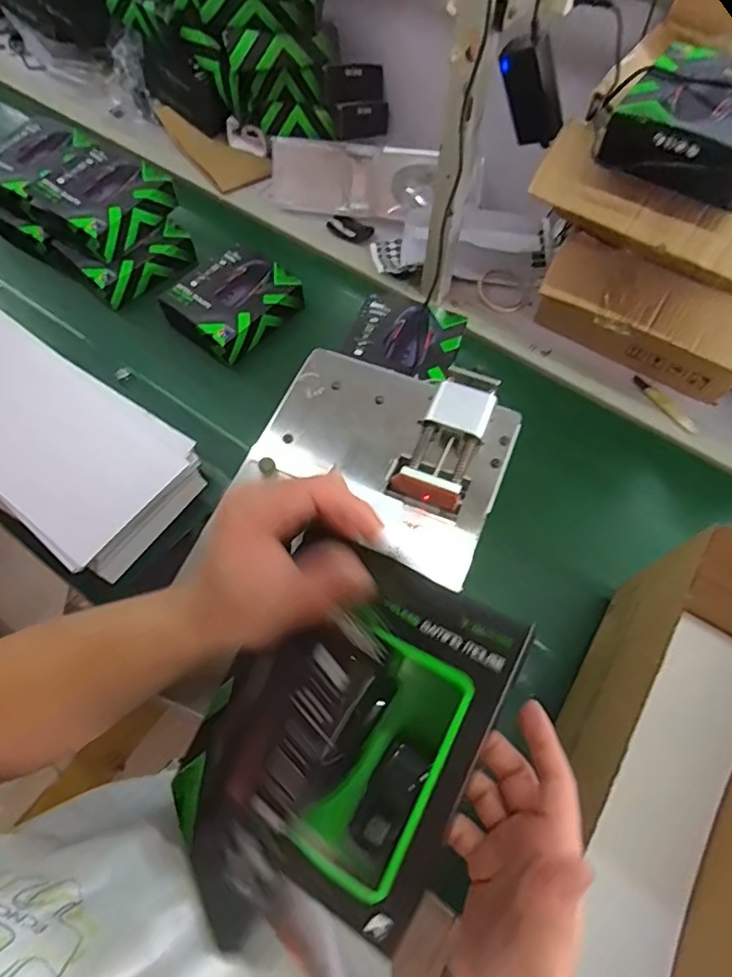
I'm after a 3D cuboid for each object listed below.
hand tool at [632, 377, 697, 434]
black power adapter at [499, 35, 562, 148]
[{"bbox_3d":[0.473,-0.134,0.861,0.022,0.008,0.123,-29,68,-15],"label":"hand tool"},{"bbox_3d":[0.189,-0.441,0.613,0.049,0.107,0.027,-2,58,33],"label":"black power adapter"}]

